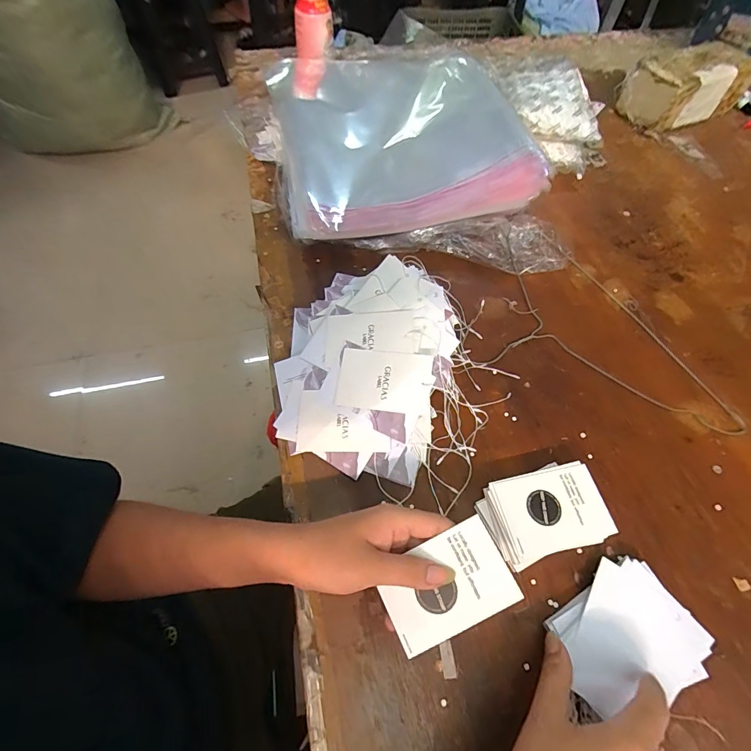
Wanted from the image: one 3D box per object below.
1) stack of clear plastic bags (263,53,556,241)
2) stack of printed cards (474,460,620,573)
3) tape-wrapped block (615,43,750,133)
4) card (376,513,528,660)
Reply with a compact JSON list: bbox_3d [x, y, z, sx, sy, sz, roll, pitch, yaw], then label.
[{"bbox_3d":[0.017,-0.391,0.601,0.340,0.067,0.451,-7,61,-2],"label":"stack of clear plastic bags"},{"bbox_3d":[0.148,0.122,0.343,0.101,0.029,0.069,-14,61,-10],"label":"stack of printed cards"},{"bbox_3d":[0.541,-0.500,0.678,0.203,0.094,0.097,-21,62,-14],"label":"tape-wrapped block"},{"bbox_3d":[0.049,0.149,0.275,0.089,0.004,0.059,-29,70,1],"label":"card"}]

